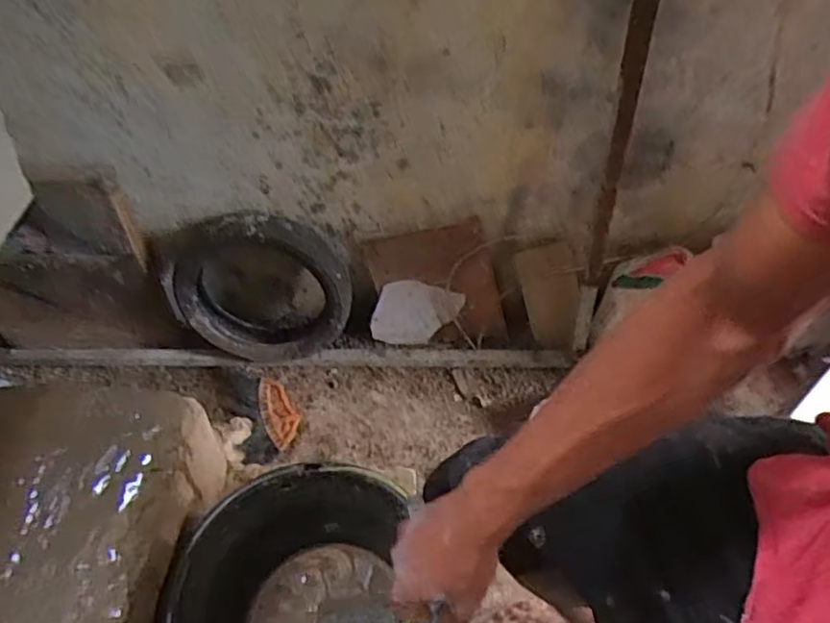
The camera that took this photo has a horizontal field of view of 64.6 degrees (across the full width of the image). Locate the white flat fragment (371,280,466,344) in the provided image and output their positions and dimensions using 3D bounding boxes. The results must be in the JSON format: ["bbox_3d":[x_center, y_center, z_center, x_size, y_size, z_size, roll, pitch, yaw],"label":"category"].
[{"bbox_3d":[0.002,0.014,1.941,0.231,0.214,0.013,13,31,-10],"label":"white flat fragment"}]

